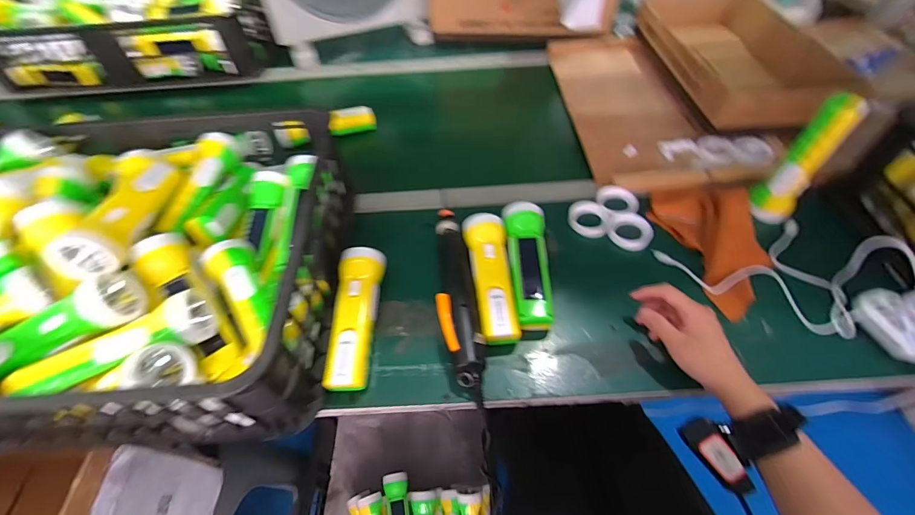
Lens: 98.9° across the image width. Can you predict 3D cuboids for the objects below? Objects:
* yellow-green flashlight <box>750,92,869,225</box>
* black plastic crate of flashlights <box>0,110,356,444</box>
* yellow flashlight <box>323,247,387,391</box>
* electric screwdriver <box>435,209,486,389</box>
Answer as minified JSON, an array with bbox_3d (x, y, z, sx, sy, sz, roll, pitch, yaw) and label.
[{"bbox_3d":[0.447,-0.126,0.504,0.041,0.158,0.053,-38,59,-23],"label":"yellow-green flashlight"},{"bbox_3d":[-0.417,-0.017,0.480,0.523,0.145,0.415,-3,52,2],"label":"black plastic crate of flashlights"},{"bbox_3d":[-0.121,0.072,0.467,0.049,0.050,0.173,-1,52,4],"label":"yellow flashlight"},{"bbox_3d":[-0.003,0.034,0.491,0.047,0.041,0.256,-9,52,-3],"label":"electric screwdriver"}]

